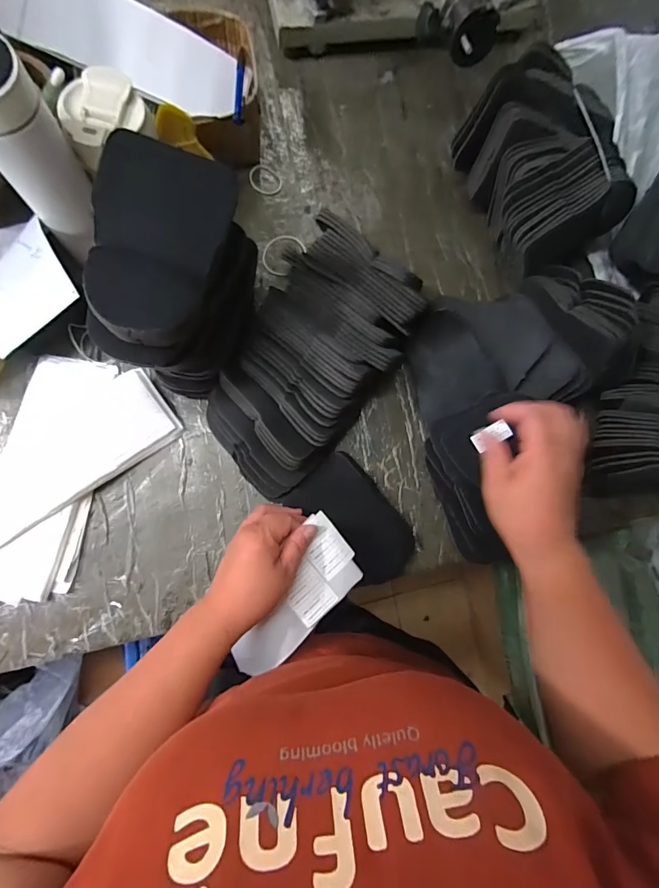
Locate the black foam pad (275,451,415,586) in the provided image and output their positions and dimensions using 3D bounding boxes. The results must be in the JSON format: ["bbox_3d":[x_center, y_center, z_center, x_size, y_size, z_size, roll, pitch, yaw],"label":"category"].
[{"bbox_3d":[0.032,0.092,0.496,0.091,0.030,0.157,-42,89,-9],"label":"black foam pad"}]

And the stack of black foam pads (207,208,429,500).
[{"bbox_3d":[-0.019,-0.094,0.480,0.163,0.092,0.310,32,81,-2],"label":"stack of black foam pads"}]

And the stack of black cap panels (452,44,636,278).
[{"bbox_3d":[0.267,-0.348,0.532,0.176,0.113,0.228,-21,86,-8],"label":"stack of black cap panels"}]

